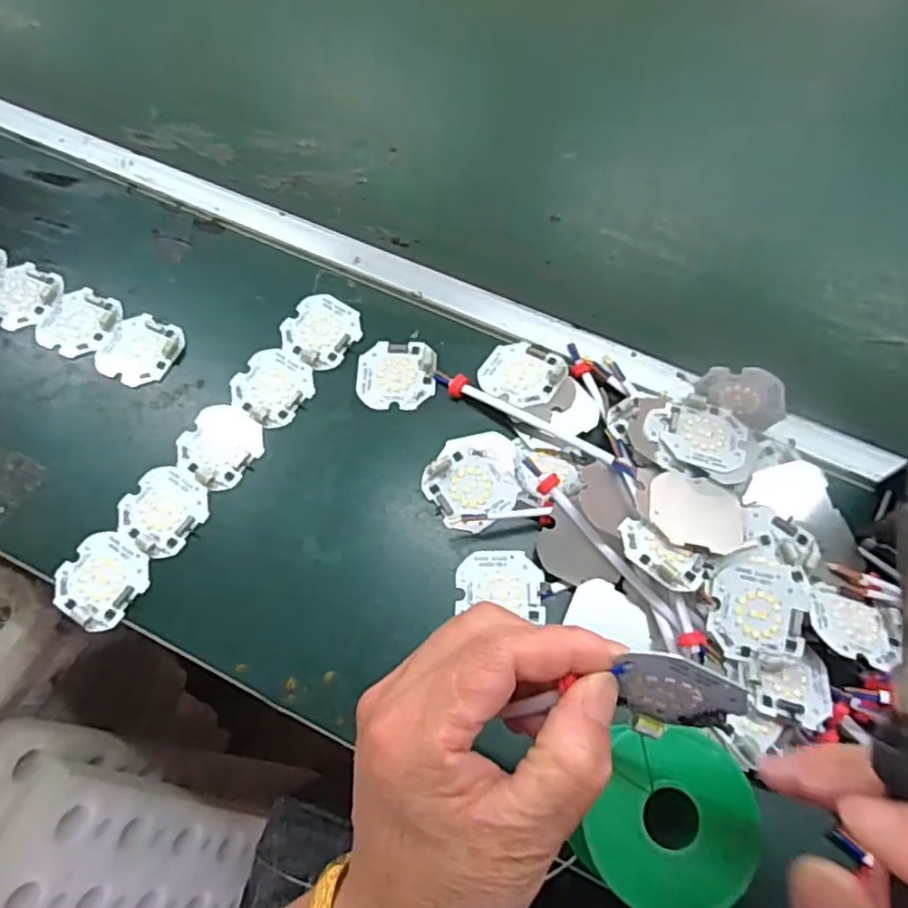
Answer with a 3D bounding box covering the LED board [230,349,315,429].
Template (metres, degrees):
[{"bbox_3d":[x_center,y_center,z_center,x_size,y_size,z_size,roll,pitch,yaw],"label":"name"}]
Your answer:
[{"bbox_3d":[-0.111,-0.042,0.412,0.046,0.004,0.045,31,71,13],"label":"LED board"}]

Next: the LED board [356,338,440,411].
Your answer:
[{"bbox_3d":[-0.035,-0.050,0.416,0.047,0.004,0.047,1,67,1],"label":"LED board"}]

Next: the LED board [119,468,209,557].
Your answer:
[{"bbox_3d":[-0.165,0.031,0.383,0.045,0.004,0.047,33,72,14],"label":"LED board"}]

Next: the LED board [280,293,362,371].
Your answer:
[{"bbox_3d":[-0.084,-0.079,0.428,0.046,0.004,0.046,33,71,14],"label":"LED board"}]

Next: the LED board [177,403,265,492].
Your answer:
[{"bbox_3d":[-0.139,-0.006,0.399,0.047,0.004,0.047,32,71,14],"label":"LED board"}]

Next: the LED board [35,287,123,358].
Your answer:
[{"bbox_3d":[-0.241,-0.085,0.432,0.046,0.004,0.047,24,69,11],"label":"LED board"}]

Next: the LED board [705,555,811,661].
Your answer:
[{"bbox_3d":[0.151,0.076,0.337,0.047,0.005,0.051,8,77,5],"label":"LED board"}]

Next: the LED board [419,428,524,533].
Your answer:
[{"bbox_3d":[0.013,0.014,0.387,0.048,0.007,0.057,42,74,17],"label":"LED board"}]

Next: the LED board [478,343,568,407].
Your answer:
[{"bbox_3d":[0.042,-0.049,0.410,0.047,0.008,0.046,32,71,13],"label":"LED board"}]

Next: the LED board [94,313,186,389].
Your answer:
[{"bbox_3d":[-0.196,-0.065,0.423,0.044,0.004,0.047,24,69,11],"label":"LED board"}]

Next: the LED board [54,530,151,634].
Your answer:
[{"bbox_3d":[-0.192,0.067,0.369,0.046,0.004,0.049,31,71,13],"label":"LED board"}]

